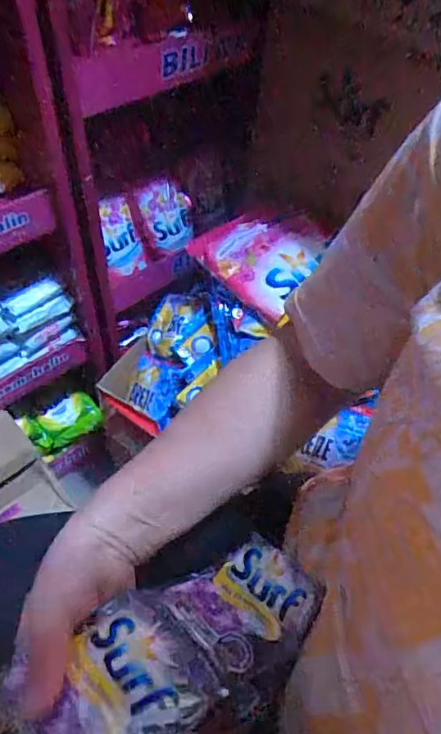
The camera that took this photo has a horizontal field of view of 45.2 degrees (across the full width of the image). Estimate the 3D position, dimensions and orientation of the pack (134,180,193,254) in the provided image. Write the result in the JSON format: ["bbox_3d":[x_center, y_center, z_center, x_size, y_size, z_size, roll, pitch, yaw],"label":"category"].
[{"bbox_3d":[-0.078,-0.225,0.779,0.081,0.100,0.019,-39,27,-26],"label":"pack"}]

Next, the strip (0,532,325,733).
[{"bbox_3d":[-0.023,0.168,0.319,0.186,0.023,0.095,-14,36,-33],"label":"strip"}]

